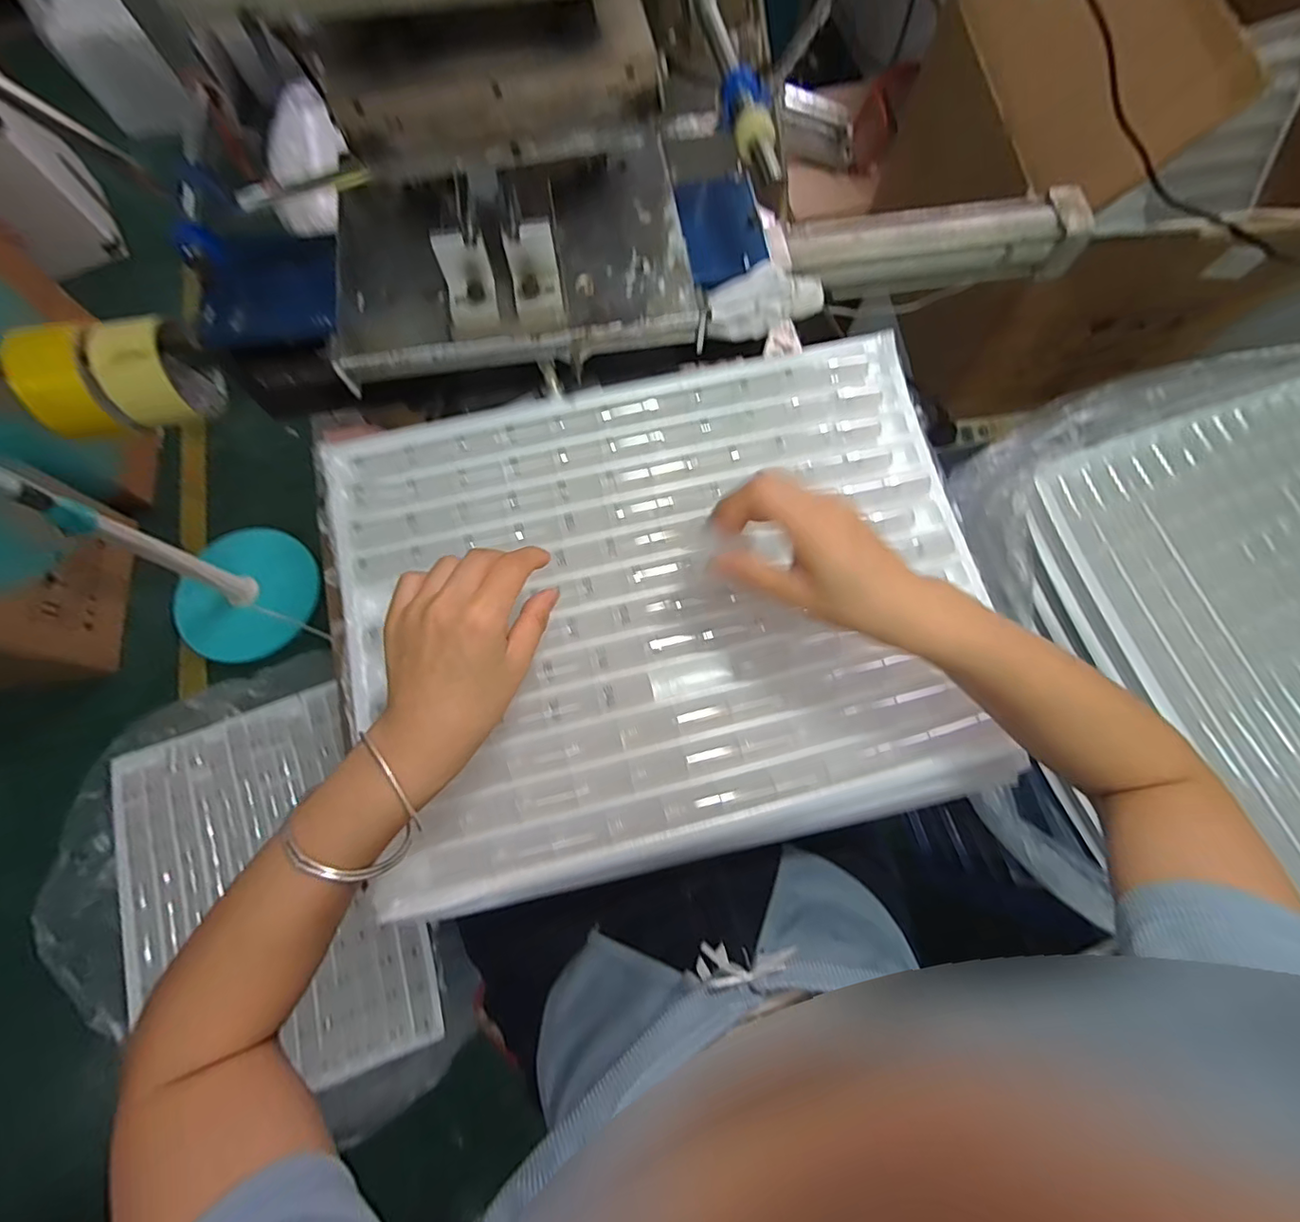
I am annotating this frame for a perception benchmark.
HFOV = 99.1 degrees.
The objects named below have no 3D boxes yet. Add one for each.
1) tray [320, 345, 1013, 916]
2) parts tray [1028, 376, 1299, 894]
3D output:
[{"bbox_3d":[0.014,-0.012,0.405,0.451,0.031,0.355,-12,76,-4],"label":"tray"},{"bbox_3d":[0.602,0.018,0.517,0.334,0.027,0.447,-19,76,-6],"label":"parts tray"}]

